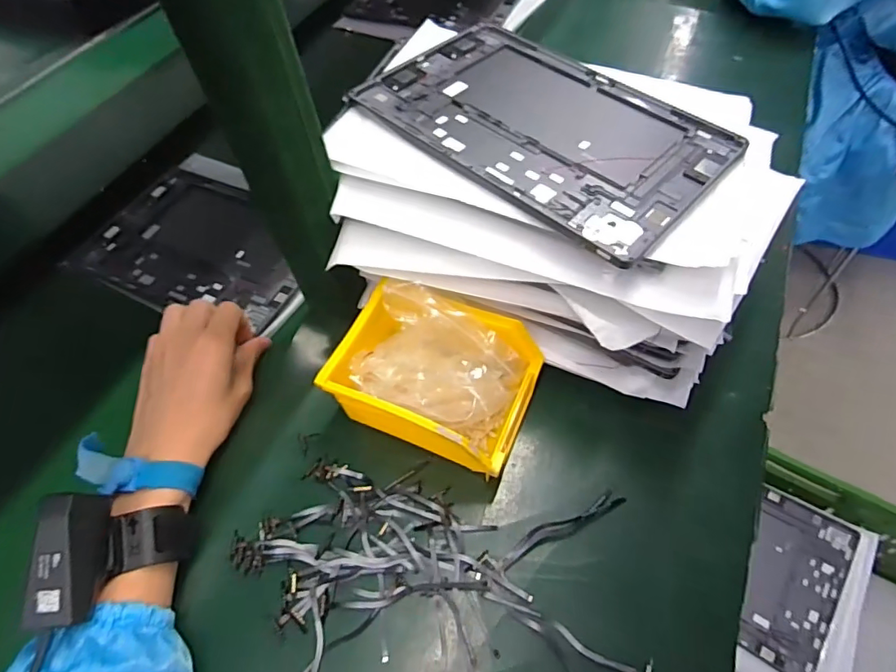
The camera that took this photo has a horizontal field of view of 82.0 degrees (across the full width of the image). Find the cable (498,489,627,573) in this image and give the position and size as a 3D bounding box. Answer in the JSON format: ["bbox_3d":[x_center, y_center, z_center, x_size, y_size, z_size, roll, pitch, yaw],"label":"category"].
[{"bbox_3d":[0.081,0.138,0.370,0.105,0.007,0.014,-24,59,-12],"label":"cable"}]

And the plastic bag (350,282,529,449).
[{"bbox_3d":[-0.006,0.026,0.396,0.112,0.083,0.073,23,61,16],"label":"plastic bag"}]

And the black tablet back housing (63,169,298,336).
[{"bbox_3d":[-0.254,-0.094,0.548,0.244,0.009,0.164,22,61,16],"label":"black tablet back housing"}]

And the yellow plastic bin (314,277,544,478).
[{"bbox_3d":[-0.010,0.035,0.391,0.135,0.082,0.106,21,61,15],"label":"yellow plastic bin"}]

